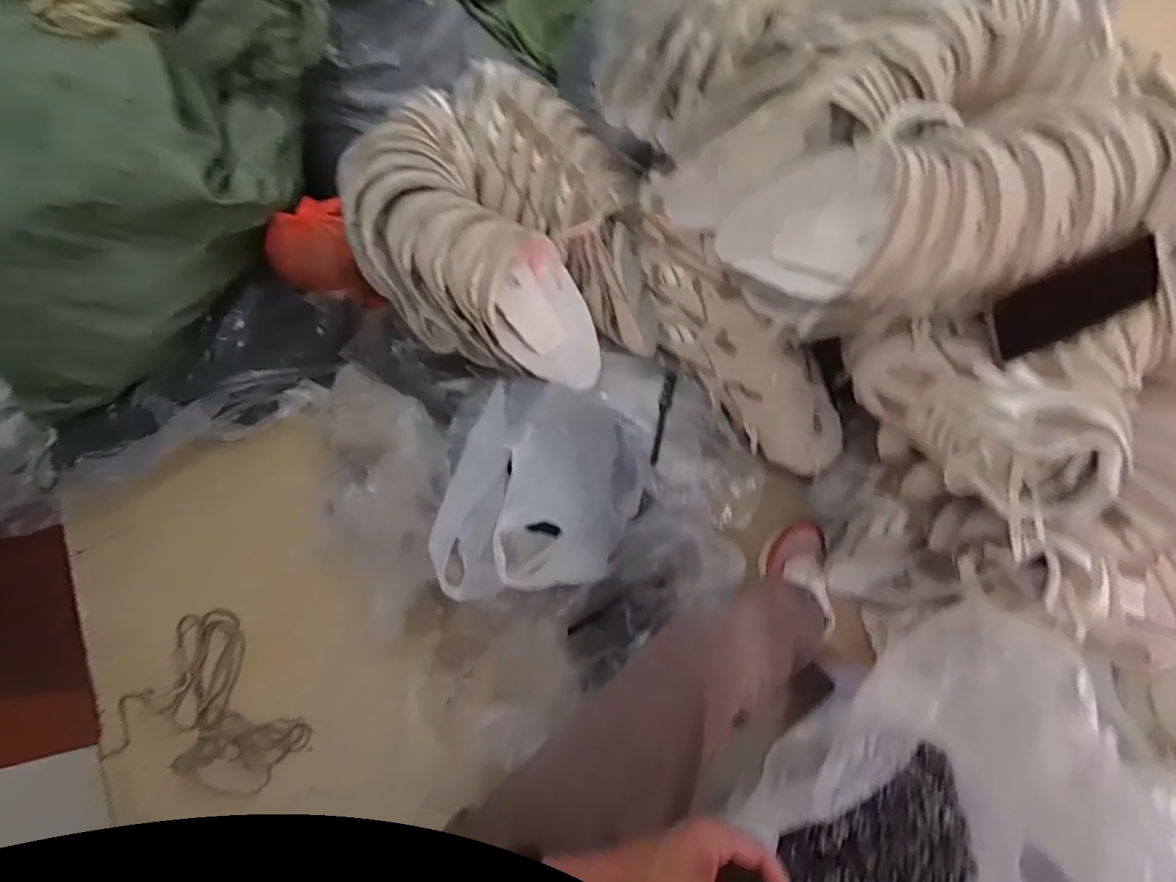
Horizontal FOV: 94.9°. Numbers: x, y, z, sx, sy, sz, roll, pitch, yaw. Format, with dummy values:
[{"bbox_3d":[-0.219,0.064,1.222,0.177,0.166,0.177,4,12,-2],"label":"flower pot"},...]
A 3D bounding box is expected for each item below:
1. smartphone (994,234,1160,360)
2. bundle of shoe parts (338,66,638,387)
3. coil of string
[{"bbox_3d":[0.465,-0.134,0.513,0.162,0.007,0.074,-26,117,3],"label":"smartphone"},{"bbox_3d":[-0.135,-0.323,0.792,0.382,0.162,0.426,12,72,4],"label":"bundle of shoe parts"},{"bbox_3d":[-0.547,0.400,0.831,0.244,0.028,0.217,31,69,-21],"label":"coil of string"}]

